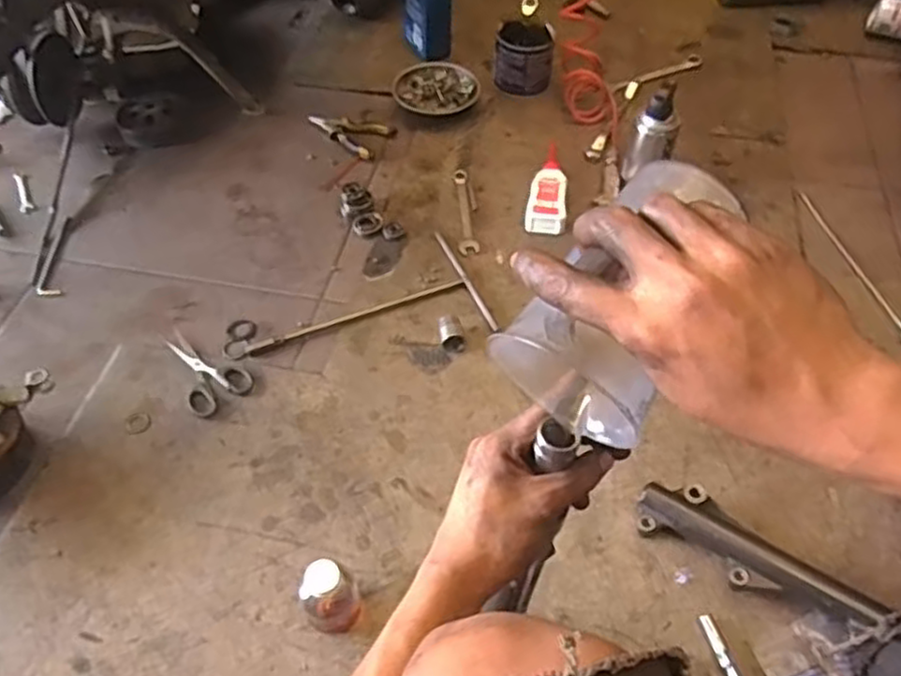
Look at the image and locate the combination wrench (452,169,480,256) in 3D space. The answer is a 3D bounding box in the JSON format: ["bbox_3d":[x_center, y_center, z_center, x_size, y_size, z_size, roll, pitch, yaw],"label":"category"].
[{"bbox_3d":[0.021,-0.200,1.135,0.028,0.012,0.202,-3,52,-4],"label":"combination wrench"}]

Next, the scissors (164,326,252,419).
[{"bbox_3d":[-0.320,0.034,0.931,0.078,0.005,0.151,-34,60,-25],"label":"scissors"}]

